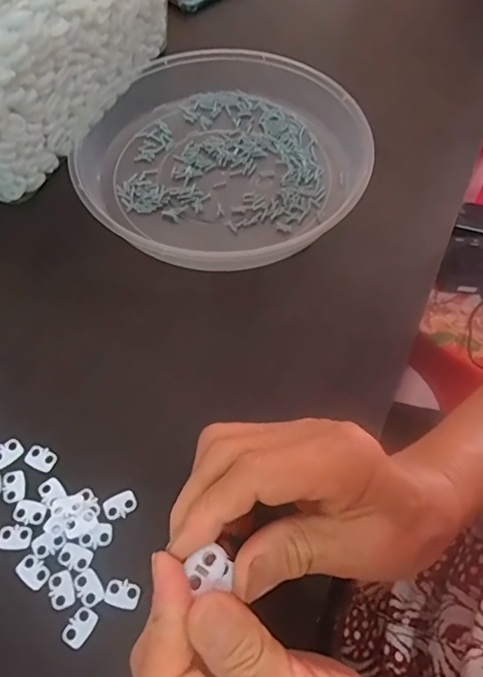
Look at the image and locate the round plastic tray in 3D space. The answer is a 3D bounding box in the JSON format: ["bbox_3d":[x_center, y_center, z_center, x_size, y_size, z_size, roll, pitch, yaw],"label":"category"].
[{"bbox_3d":[-0.019,-0.160,0.423,0.223,0.041,0.227,0,61,0],"label":"round plastic tray"}]

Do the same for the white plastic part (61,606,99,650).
[{"bbox_3d":[-0.086,0.153,0.271,0.014,0.004,0.018,29,65,15],"label":"white plastic part"}]

